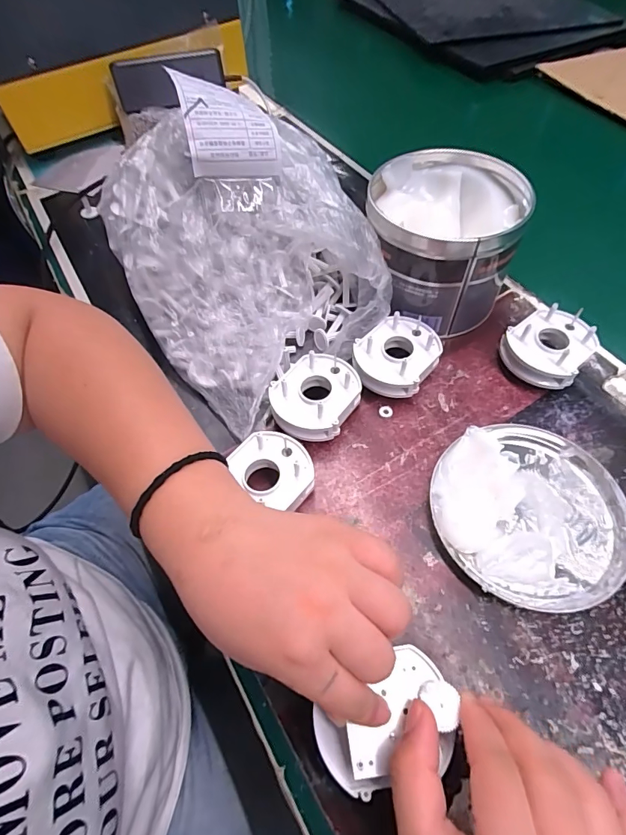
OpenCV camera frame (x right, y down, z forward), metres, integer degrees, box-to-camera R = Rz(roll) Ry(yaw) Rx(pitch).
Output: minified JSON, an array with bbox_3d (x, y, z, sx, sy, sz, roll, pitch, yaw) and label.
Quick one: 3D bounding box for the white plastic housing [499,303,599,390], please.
[{"bbox_3d":[0.194,-0.058,0.354,0.066,0.036,0.061,-1,58,2],"label":"white plastic housing"}]

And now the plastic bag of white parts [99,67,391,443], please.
[{"bbox_3d":[-0.070,-0.156,0.366,0.191,0.144,0.301,-33,62,-17],"label":"plastic bag of white parts"}]

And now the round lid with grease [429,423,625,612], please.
[{"bbox_3d":[0.149,0.058,0.288,0.124,0.030,0.126,-1,58,2],"label":"round lid with grease"}]

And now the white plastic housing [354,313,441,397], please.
[{"bbox_3d":[0.069,-0.049,0.357,0.062,0.034,0.072,32,64,21],"label":"white plastic housing"}]

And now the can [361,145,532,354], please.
[{"bbox_3d":[0.112,-0.152,0.381,0.121,0.102,0.130,-1,58,2],"label":"can"}]

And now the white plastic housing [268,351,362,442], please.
[{"bbox_3d":[0.004,-0.013,0.338,0.072,0.032,0.063,-35,62,-18],"label":"white plastic housing"}]

